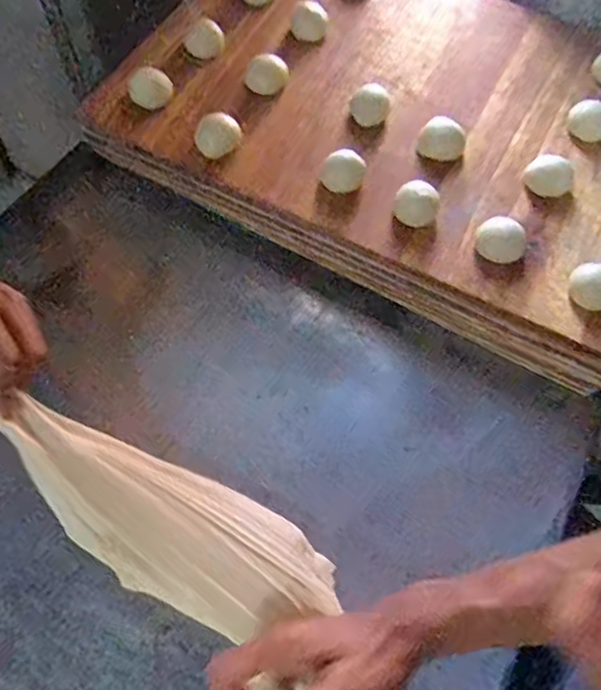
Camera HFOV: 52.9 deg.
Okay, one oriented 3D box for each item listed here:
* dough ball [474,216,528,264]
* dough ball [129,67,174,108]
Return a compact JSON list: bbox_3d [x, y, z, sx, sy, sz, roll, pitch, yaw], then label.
[{"bbox_3d":[0.184,-0.095,0.556,0.045,0.023,0.038,31,65,14],"label":"dough ball"},{"bbox_3d":[-0.158,-0.271,0.636,0.044,0.019,0.042,1,65,-1],"label":"dough ball"}]

